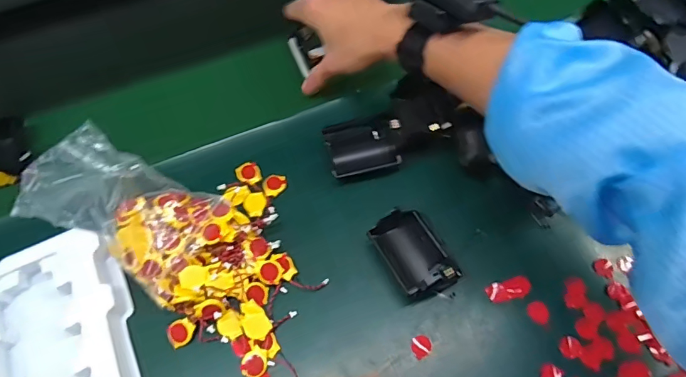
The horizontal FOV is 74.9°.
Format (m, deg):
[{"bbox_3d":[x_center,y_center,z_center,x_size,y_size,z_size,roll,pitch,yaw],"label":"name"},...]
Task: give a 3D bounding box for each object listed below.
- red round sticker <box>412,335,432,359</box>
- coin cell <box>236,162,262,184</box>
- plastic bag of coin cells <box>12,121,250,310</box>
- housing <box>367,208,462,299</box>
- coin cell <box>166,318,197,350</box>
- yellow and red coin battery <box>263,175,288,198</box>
[{"bbox_3d":[0.062,0.125,0.354,0.015,0.004,0.017,-19,61,-7],"label":"red round sticker"},{"bbox_3d":[-0.091,-0.015,0.433,0.022,0.004,0.024,-1,60,2],"label":"coin cell"},{"bbox_3d":[-0.165,0.027,0.378,0.188,0.064,0.097,28,68,16],"label":"plastic bag of coin cells"},{"bbox_3d":[0.059,0.054,0.379,0.054,0.024,0.074,-28,63,-12],"label":"housing"},{"bbox_3d":[-0.131,0.117,0.364,0.024,0.004,0.020,-29,80,0],"label":"coin cell"},{"bbox_3d":[-0.065,-0.004,0.427,0.022,0.004,0.023,-21,62,-9],"label":"yellow and red coin battery"}]

